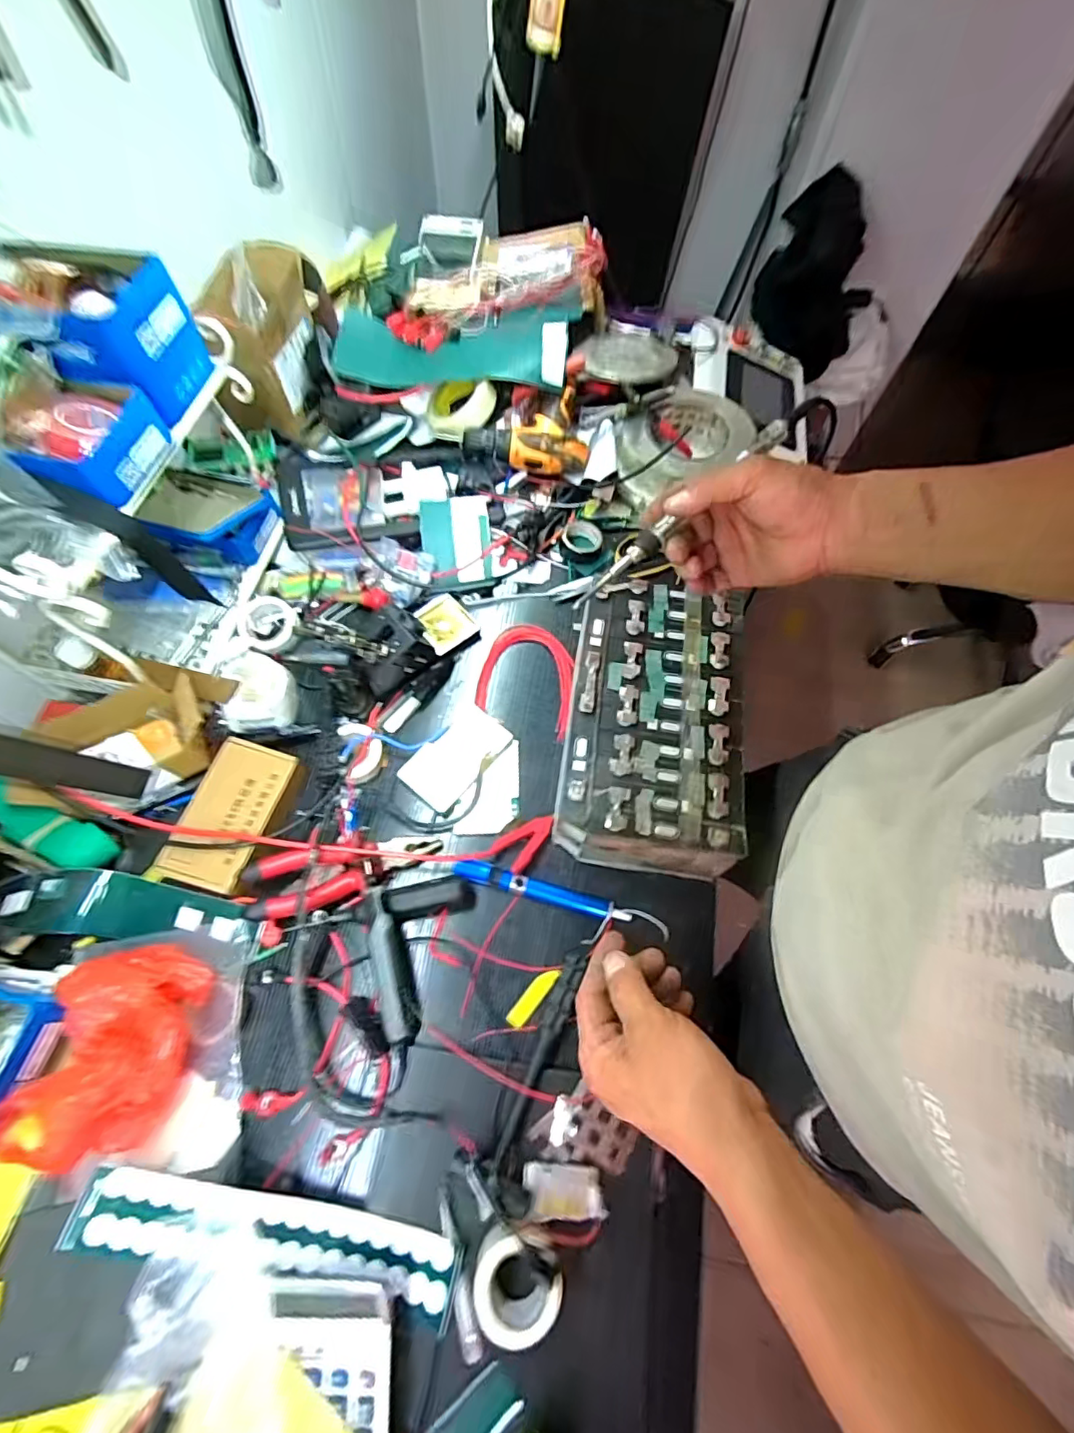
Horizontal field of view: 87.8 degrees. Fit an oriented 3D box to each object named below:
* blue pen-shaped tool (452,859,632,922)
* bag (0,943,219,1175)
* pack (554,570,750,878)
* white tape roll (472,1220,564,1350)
[{"bbox_3d":[0.004,0.182,0.586,0.186,0.019,0.021,14,64,5],"label":"blue pen-shaped tool"},{"bbox_3d":[-0.358,0.277,0.467,0.122,0.076,0.160,14,64,5],"label":"bag"},{"bbox_3d":[0.125,0.008,0.624,0.177,0.107,0.303,8,64,2],"label":"pack"},{"bbox_3d":[-0.018,0.430,0.423,0.065,0.034,0.055,36,68,15],"label":"white tape roll"}]

